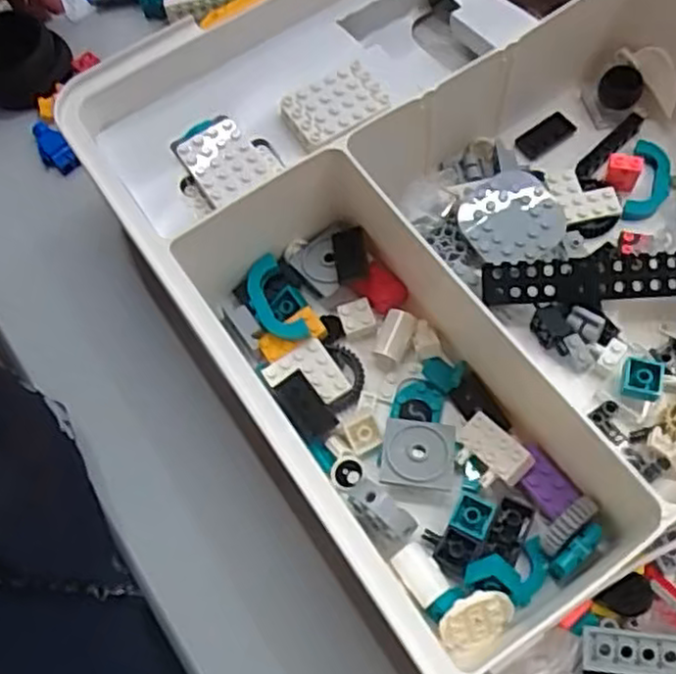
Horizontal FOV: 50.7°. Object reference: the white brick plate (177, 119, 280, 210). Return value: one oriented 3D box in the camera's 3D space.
[{"bbox_3d":[-0.052,-0.083,0.336,0.036,0.007,0.040,-33,67,-10],"label":"white brick plate"}]

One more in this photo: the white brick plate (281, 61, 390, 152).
[{"bbox_3d":[0.000,-0.110,0.341,0.045,0.007,0.034,-32,67,-10],"label":"white brick plate"}]

